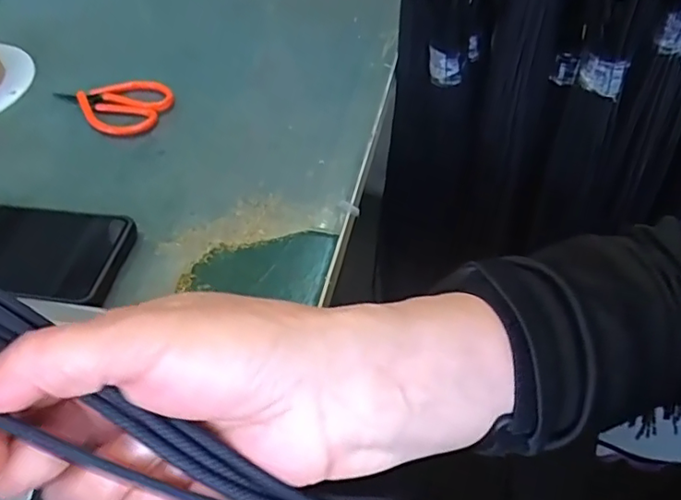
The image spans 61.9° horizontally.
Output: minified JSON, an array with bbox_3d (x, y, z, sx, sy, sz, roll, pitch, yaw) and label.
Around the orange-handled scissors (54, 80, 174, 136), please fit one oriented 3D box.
[{"bbox_3d":[-0.208,-0.132,0.505,0.109,0.015,0.061,14,51,13],"label":"orange-handled scissors"}]

